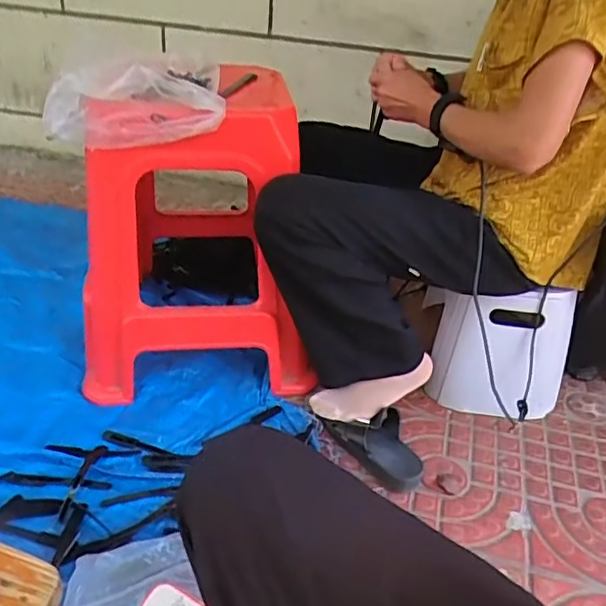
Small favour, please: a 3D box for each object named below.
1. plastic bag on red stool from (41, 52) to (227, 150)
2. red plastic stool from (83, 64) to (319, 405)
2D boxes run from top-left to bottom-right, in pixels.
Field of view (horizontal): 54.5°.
[{"bbox_3d":[-0.236,-0.281,0.829,0.247,0.101,0.071,2,34,-5],"label":"plastic bag on red stool"},{"bbox_3d":[-0.180,-0.139,1.058,0.379,0.510,0.379,2,32,-5],"label":"red plastic stool"}]

